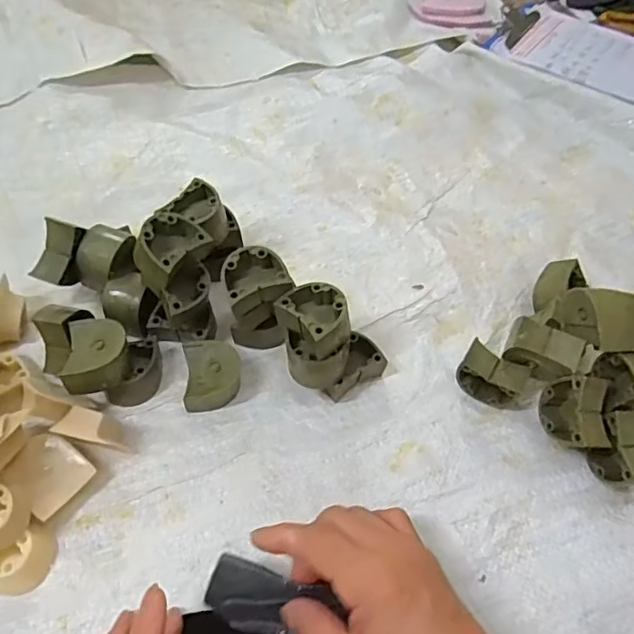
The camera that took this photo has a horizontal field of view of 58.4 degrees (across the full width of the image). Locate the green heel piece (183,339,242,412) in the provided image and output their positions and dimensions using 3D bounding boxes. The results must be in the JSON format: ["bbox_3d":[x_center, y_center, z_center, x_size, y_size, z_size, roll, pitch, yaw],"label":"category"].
[{"bbox_3d":[-0.075,0.044,0.413,0.039,0.028,0.046,-1,56,-4],"label":"green heel piece"}]

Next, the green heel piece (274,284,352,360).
[{"bbox_3d":[0.000,0.000,0.385,0.038,0.025,0.048,-32,62,-25],"label":"green heel piece"}]

